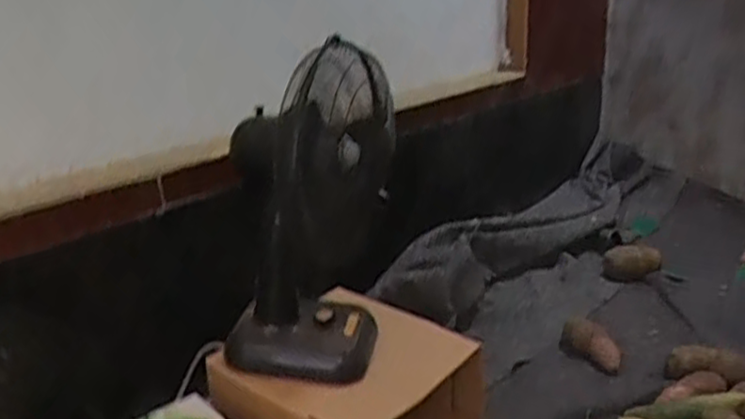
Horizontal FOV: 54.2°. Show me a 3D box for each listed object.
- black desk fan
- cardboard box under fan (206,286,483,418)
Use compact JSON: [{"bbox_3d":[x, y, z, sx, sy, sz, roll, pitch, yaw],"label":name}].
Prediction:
[{"bbox_3d":[-0.105,0.013,1.173,0.280,0.506,0.294,-2,19,-1],"label":"black desk fan"},{"bbox_3d":[-0.039,0.329,1.280,0.326,0.201,0.386,14,25,39],"label":"cardboard box under fan"}]

